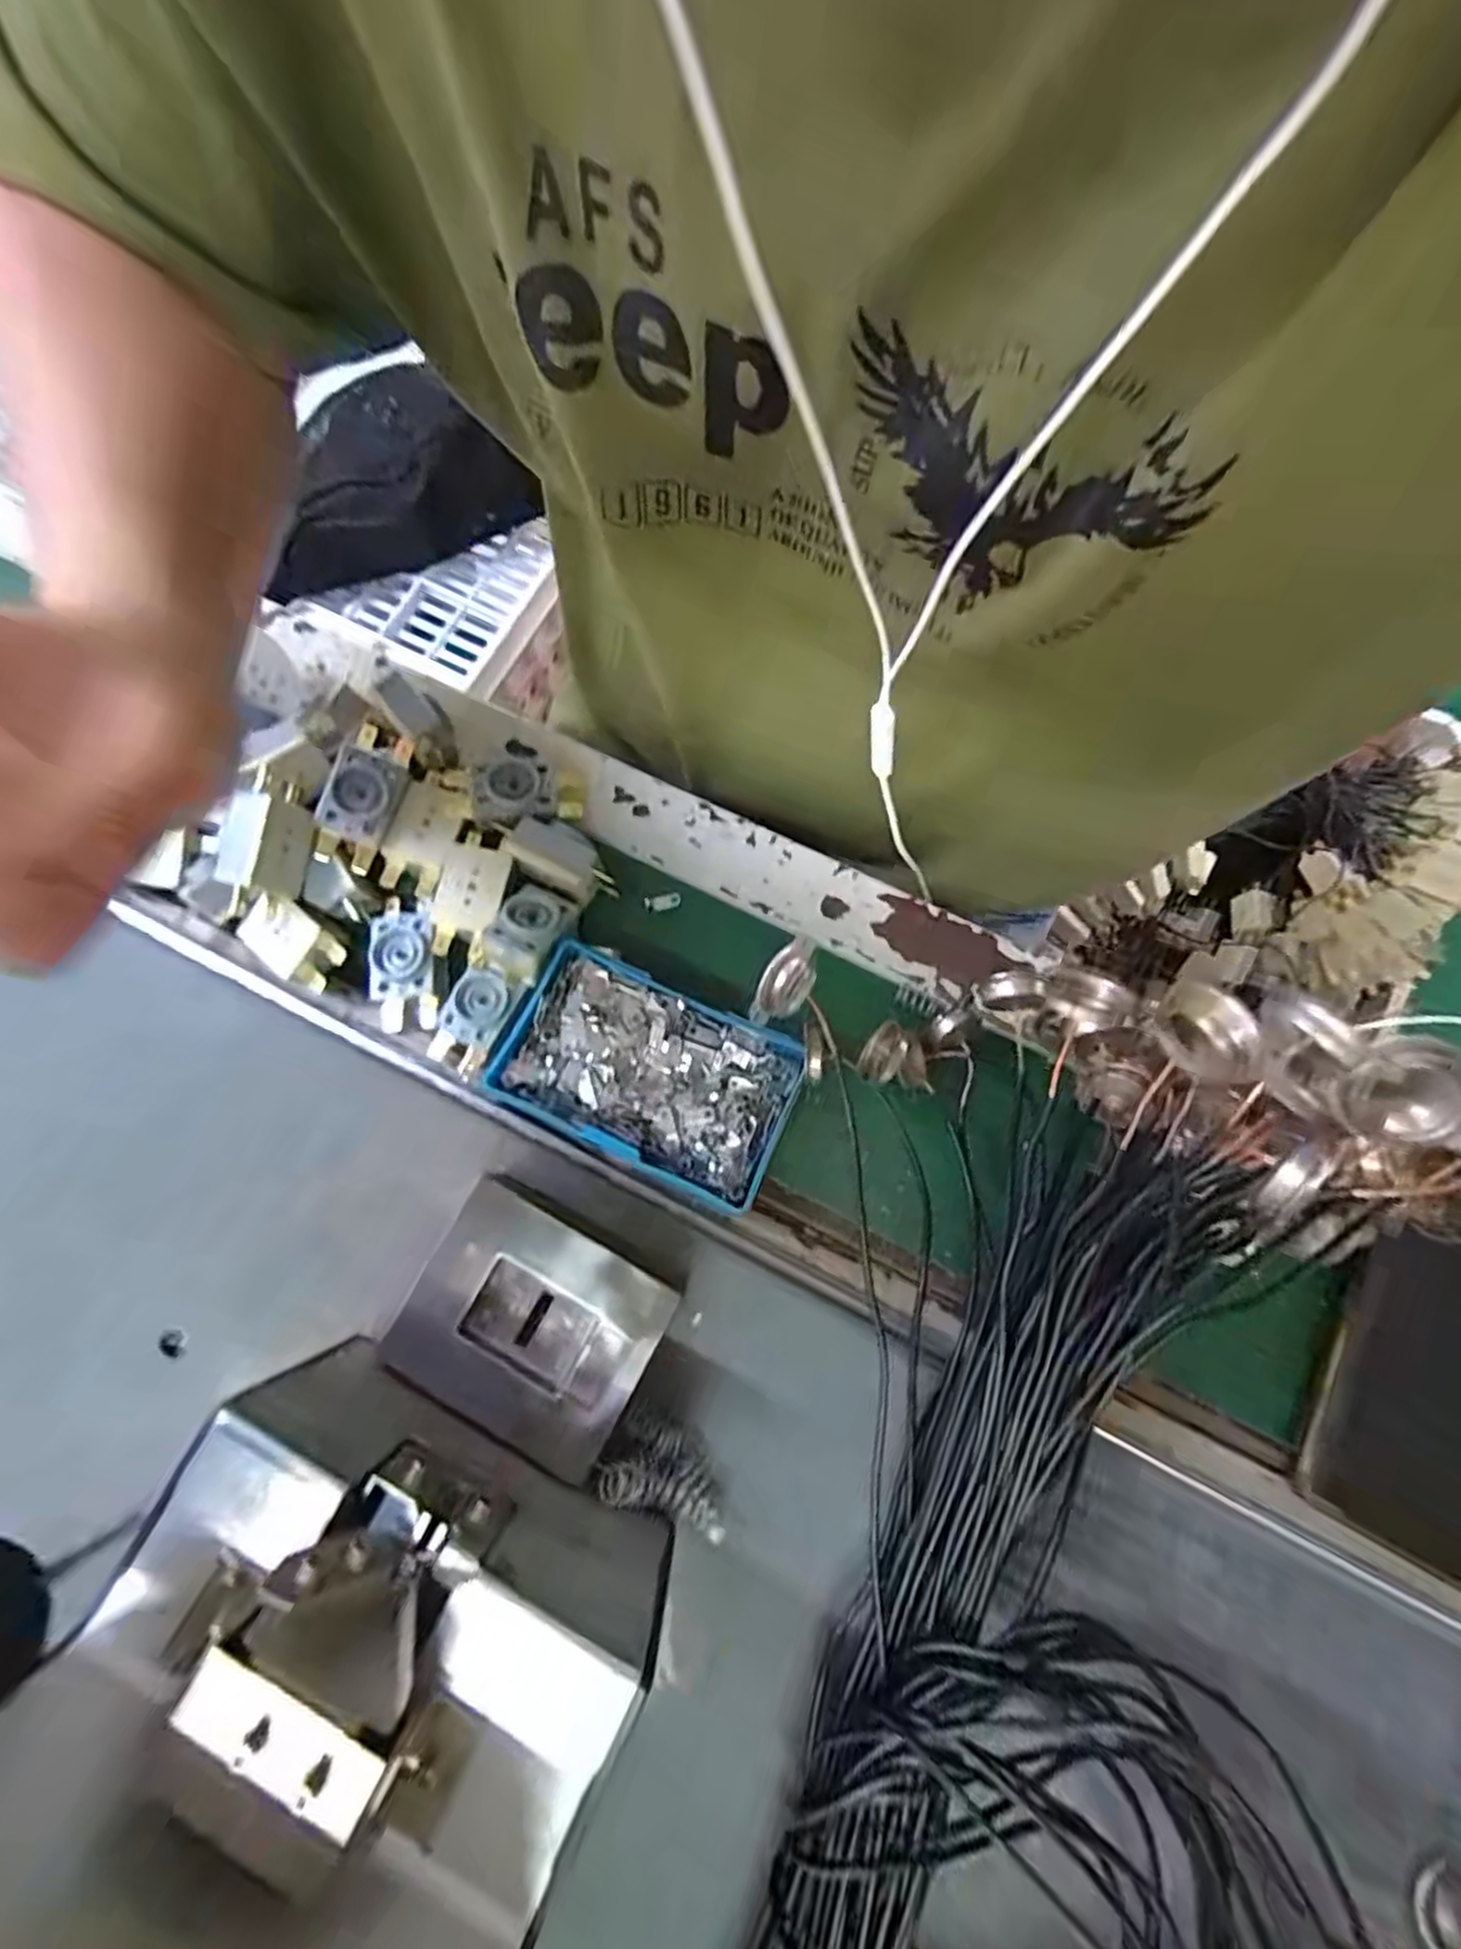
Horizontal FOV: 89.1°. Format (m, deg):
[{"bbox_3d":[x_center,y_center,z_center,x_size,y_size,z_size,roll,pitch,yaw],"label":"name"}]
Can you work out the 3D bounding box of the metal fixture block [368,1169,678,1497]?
[{"bbox_3d":[-0.067,0.119,0.256,0.079,0.028,0.066,28,76,7],"label":"metal fixture block"}]

